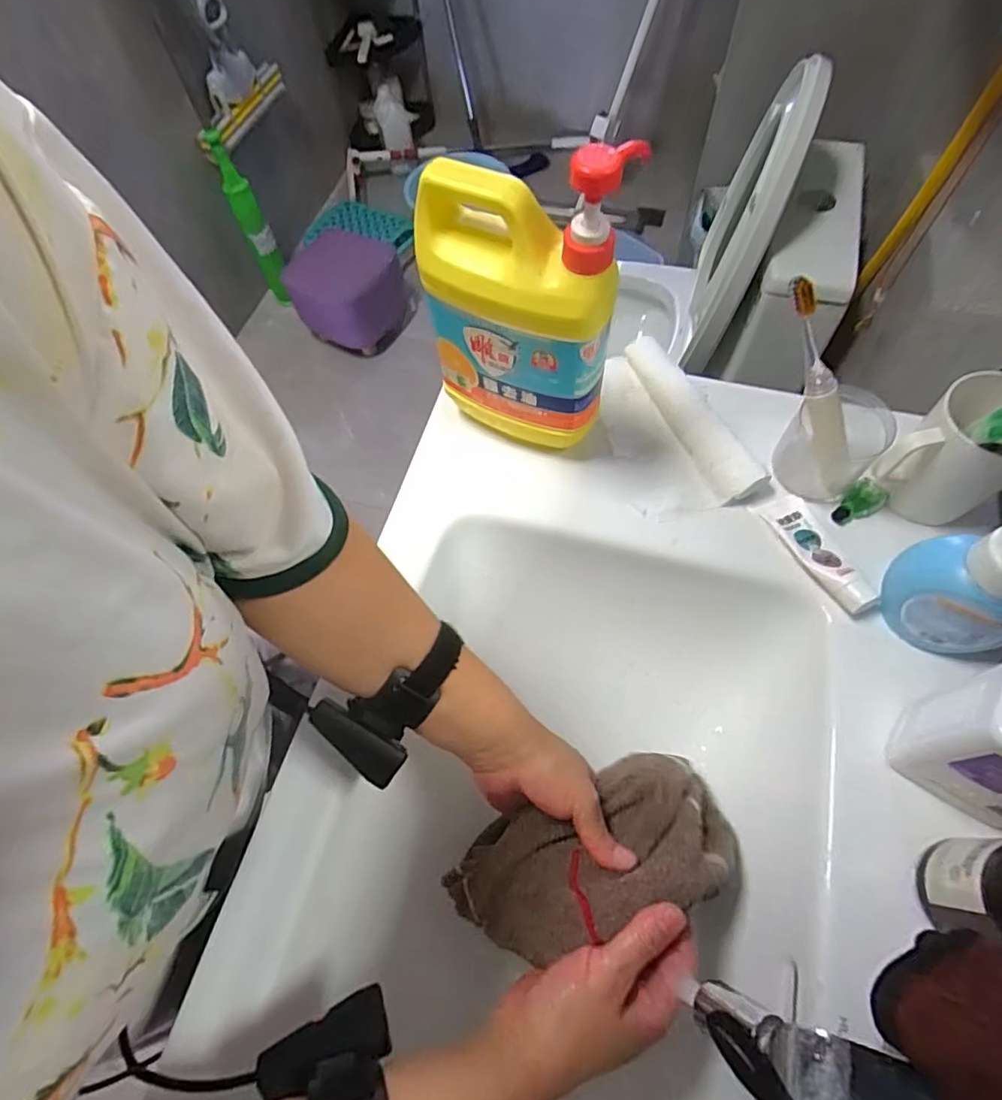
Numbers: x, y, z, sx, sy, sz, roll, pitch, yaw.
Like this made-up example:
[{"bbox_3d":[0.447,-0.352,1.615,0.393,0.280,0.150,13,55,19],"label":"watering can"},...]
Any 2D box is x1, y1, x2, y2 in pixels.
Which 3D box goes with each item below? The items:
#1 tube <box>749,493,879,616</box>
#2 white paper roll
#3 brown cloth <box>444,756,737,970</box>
[{"bbox_3d":[0.265,-0.004,0.469,0.039,0.025,0.119,-28,66,-10],"label":"tube"},{"bbox_3d":[0.178,-0.119,0.521,0.049,0.039,0.182,-27,65,-9],"label":"white paper roll"},{"bbox_3d":[0.069,0.218,0.415,0.214,0.101,0.093,-17,64,-5],"label":"brown cloth"}]

